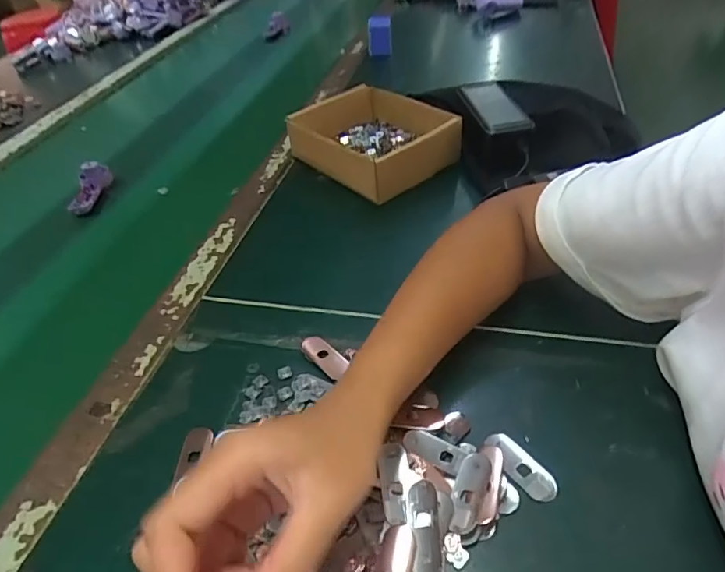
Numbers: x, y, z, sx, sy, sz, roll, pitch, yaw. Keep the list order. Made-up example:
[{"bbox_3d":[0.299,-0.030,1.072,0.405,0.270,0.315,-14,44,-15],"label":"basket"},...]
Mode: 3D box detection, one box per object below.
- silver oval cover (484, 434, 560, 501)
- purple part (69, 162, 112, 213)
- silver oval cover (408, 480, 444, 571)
[{"bbox_3d":[0.096,0.110,0.310,0.017,0.005,0.050,-33,47,-25],"label":"silver oval cover"},{"bbox_3d":[-0.333,-0.119,0.622,0.037,0.035,0.083,-13,42,-6],"label":"purple part"},{"bbox_3d":[0.035,0.137,0.281,0.017,0.004,0.056,-4,42,4],"label":"silver oval cover"}]

